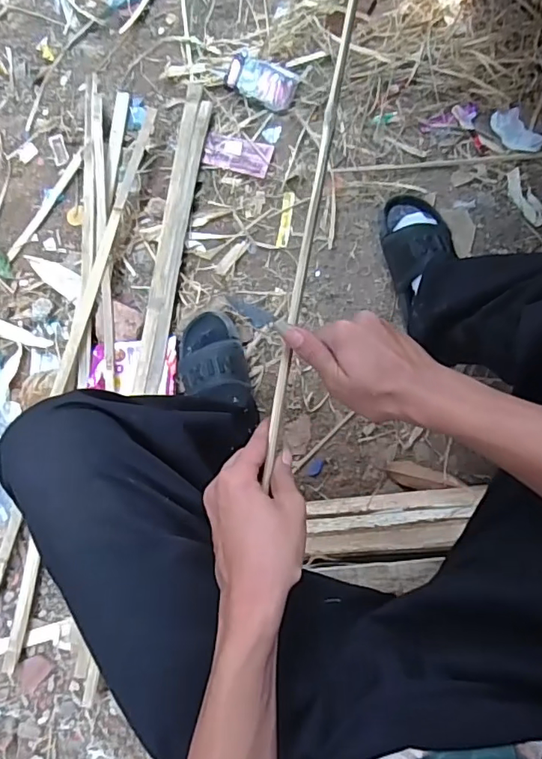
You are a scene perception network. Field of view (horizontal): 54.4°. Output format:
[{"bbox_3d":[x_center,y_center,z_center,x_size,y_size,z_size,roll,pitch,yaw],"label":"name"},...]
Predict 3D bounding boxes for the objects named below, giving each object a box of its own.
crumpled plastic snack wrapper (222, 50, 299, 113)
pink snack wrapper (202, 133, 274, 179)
[{"bbox_3d":[-0.016,-0.502,0.888,0.118,0.024,0.059,29,90,6],"label":"crumpled plastic snack wrapper"},{"bbox_3d":[-0.056,-0.381,0.894,0.112,0.006,0.057,16,89,6],"label":"pink snack wrapper"}]

